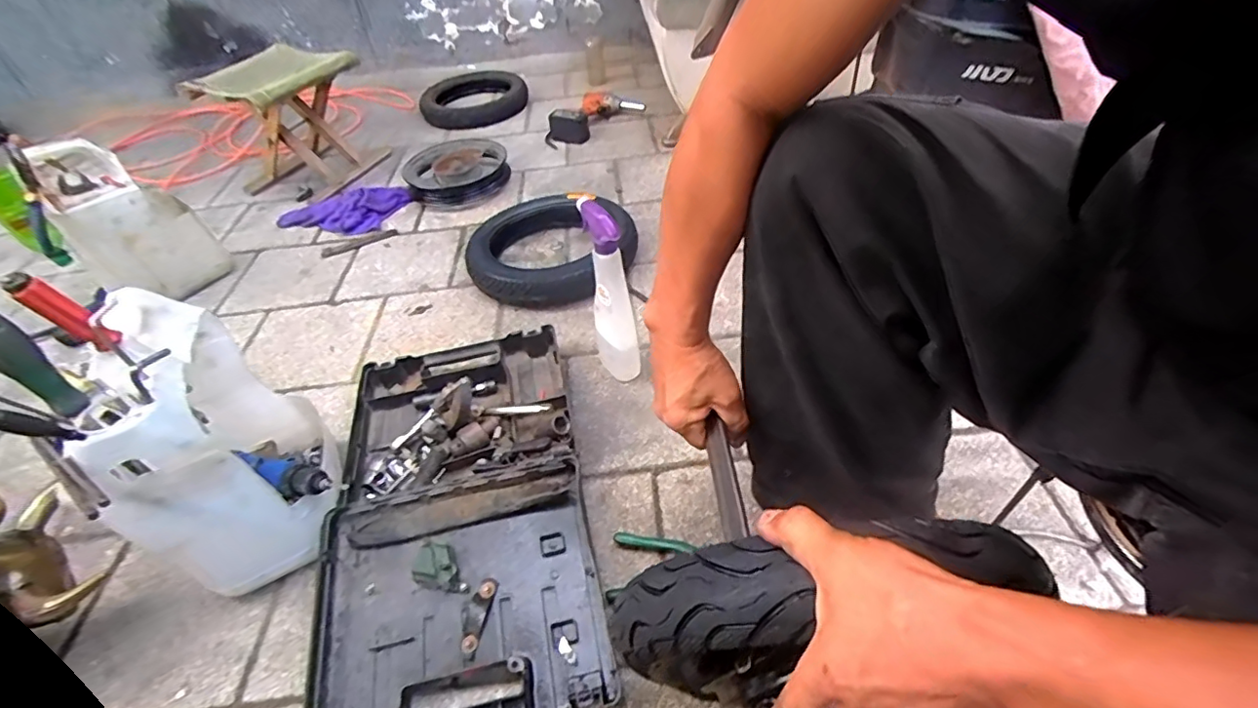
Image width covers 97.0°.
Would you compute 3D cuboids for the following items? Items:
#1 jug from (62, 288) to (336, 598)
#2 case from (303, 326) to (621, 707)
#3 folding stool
[{"bbox_3d":[-0.489,0.107,0.676,0.168,0.328,0.221,-26,47,-19],"label":"jug"},{"bbox_3d":[-0.233,0.190,0.754,0.337,0.055,0.578,-13,44,-5],"label":"case"},{"bbox_3d":[-0.876,-0.607,1.445,0.274,0.321,0.372,10,46,18],"label":"folding stool"}]

